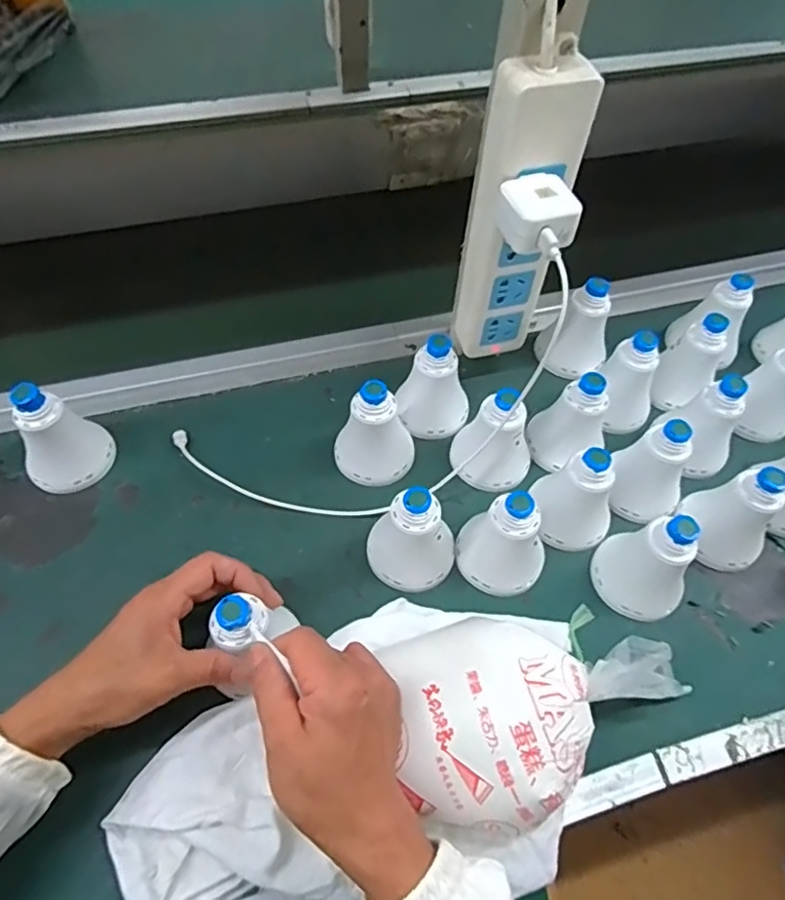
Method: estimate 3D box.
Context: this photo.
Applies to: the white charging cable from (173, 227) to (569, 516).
[{"bbox_3d":[-0.033,-0.038,0.407,0.280,0.202,0.100,-7,58,-7],"label":"white charging cable"}]

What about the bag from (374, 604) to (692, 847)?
[{"bbox_3d":[0.089,0.155,0.353,0.170,0.080,0.111,-10,58,-8],"label":"bag"}]

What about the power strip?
[{"bbox_3d":[0.086,-0.155,0.427,0.066,0.216,0.029,-6,58,-6],"label":"power strip"}]

